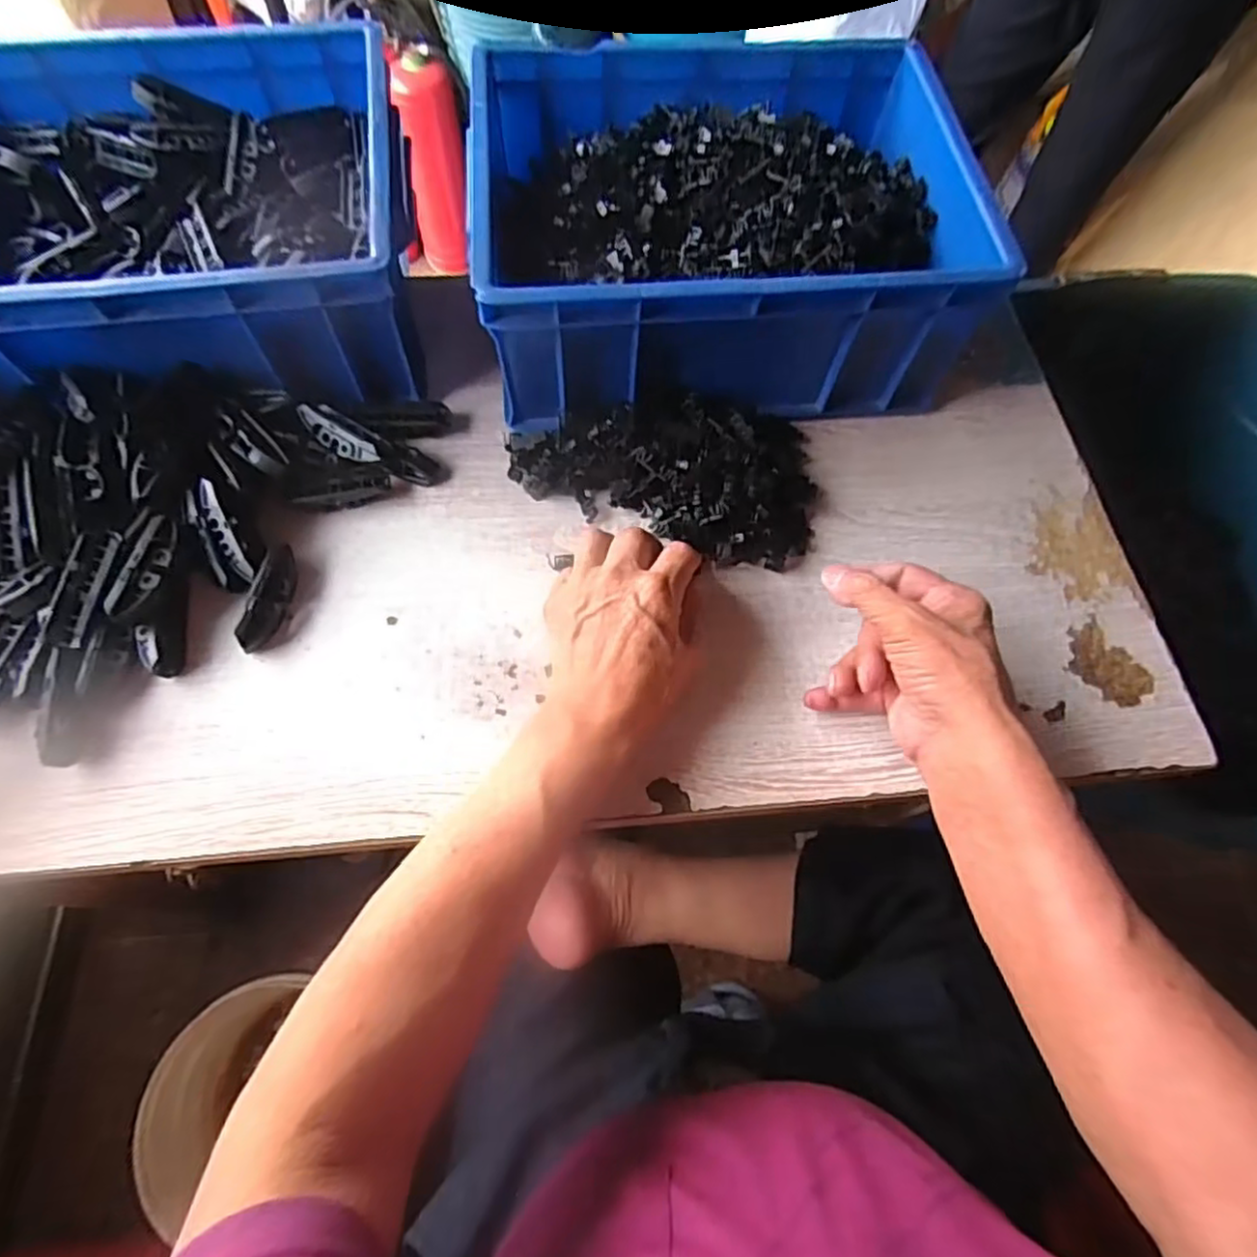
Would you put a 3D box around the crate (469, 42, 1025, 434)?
[{"bbox_3d":[0.066,-0.294,0.517,0.336,0.125,0.272,-3,66,-4],"label":"crate"}]

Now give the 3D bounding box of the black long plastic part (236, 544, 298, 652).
[{"bbox_3d":[-0.227,-0.019,0.438,0.019,0.022,0.070,9,66,2],"label":"black long plastic part"}]

